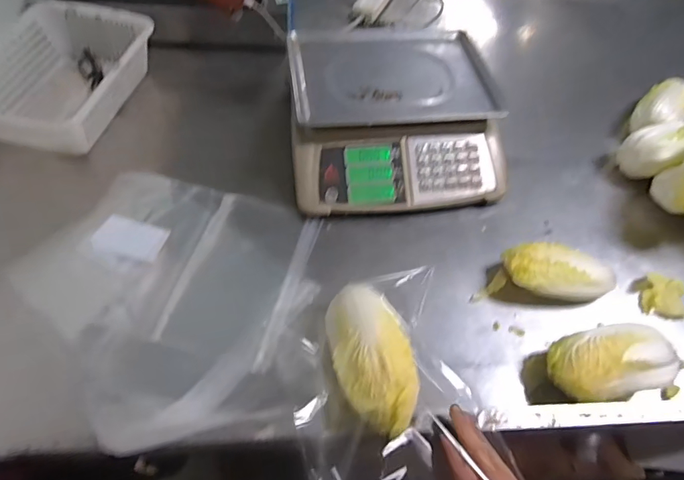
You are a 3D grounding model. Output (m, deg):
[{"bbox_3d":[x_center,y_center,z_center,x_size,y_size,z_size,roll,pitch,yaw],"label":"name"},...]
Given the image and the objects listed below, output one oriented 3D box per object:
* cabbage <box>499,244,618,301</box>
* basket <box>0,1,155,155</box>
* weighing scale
[{"bbox_3d":[0.301,0.049,0.622,0.145,0.053,0.078,5,56,-1],"label":"cabbage"},{"bbox_3d":[-0.503,-0.284,0.764,0.249,0.087,0.310,15,56,6],"label":"basket"},{"bbox_3d":[0.082,-0.222,0.759,0.332,0.108,0.364,-3,56,-7],"label":"weighing scale"}]

